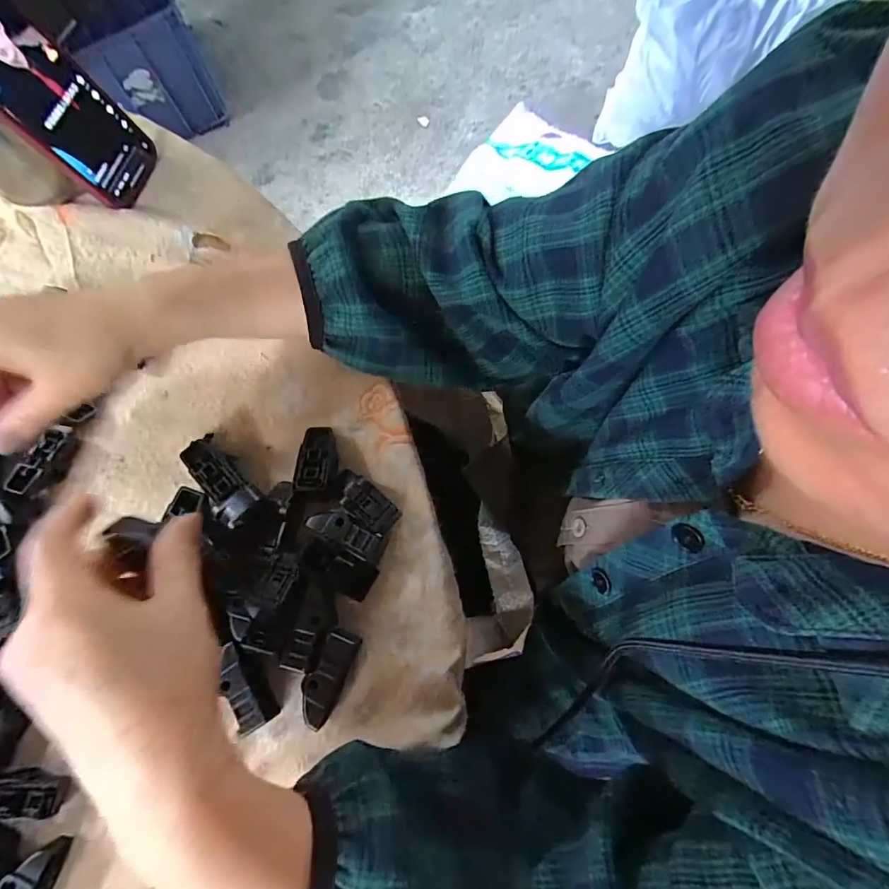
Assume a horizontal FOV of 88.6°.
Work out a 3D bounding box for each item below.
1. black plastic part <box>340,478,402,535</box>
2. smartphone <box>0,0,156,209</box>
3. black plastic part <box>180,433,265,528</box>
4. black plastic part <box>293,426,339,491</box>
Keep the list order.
[{"bbox_3d":[-0.047,0.040,0.292,0.038,0.016,0.021,41,78,12],"label":"black plastic part"},{"bbox_3d":[-0.294,-0.259,0.330,0.012,0.160,0.076,9,73,24],"label":"smartphone"},{"bbox_3d":[-0.145,0.023,0.295,0.072,0.026,0.026,43,79,13],"label":"black plastic part"},{"bbox_3d":[-0.083,0.010,0.298,0.024,0.023,0.046,-6,73,0],"label":"black plastic part"}]

